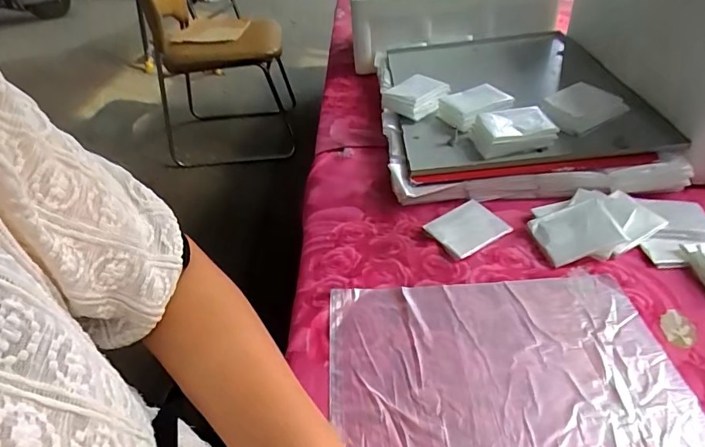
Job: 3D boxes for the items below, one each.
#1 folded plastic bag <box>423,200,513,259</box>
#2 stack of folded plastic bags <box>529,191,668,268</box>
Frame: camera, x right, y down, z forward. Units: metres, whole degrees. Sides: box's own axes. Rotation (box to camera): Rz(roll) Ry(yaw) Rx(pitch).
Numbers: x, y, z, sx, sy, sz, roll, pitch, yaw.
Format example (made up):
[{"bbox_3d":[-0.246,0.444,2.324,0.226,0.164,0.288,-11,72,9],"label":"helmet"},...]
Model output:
[{"bbox_3d":[0.135,0.005,0.535,0.078,0.008,0.064,-28,55,-17],"label":"folded plastic bag"},{"bbox_3d":[0.270,-0.001,0.517,0.139,0.034,0.091,-16,40,-12],"label":"stack of folded plastic bags"}]

